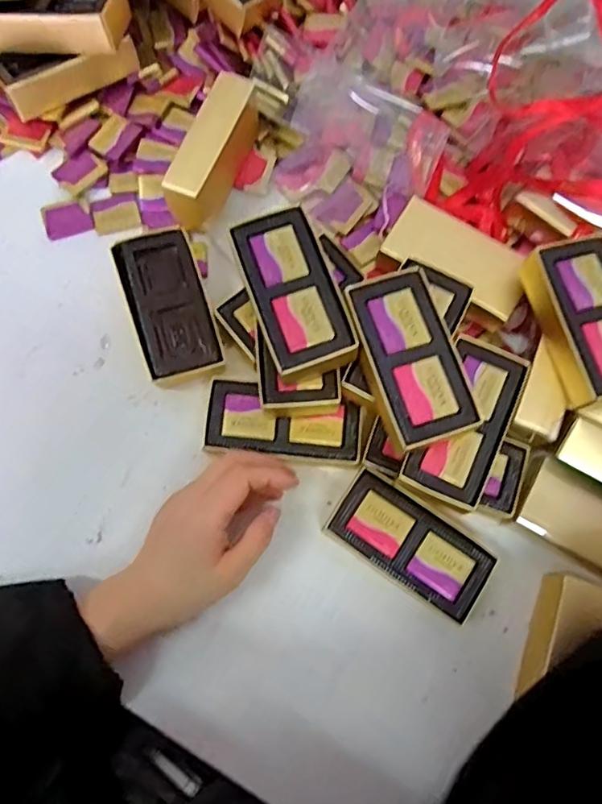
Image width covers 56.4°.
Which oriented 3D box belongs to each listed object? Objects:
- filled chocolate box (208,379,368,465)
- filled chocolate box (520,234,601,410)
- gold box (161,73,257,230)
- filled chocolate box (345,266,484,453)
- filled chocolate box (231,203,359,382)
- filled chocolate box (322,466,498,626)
[{"bbox_3d":[-0.011,0.017,0.419,0.113,0.031,0.054,6,74,0],"label":"filled chocolate box"},{"bbox_3d":[0.200,-0.056,0.392,0.064,0.033,0.111,-16,75,-6],"label":"filled chocolate box"},{"bbox_3d":[-0.071,-0.197,0.456,0.031,0.055,0.125,20,74,3],"label":"gold box"},{"bbox_3d":[0.072,-0.028,0.374,0.061,0.028,0.115,-16,76,-7],"label":"filled chocolate box"},{"bbox_3d":[-0.006,-0.074,0.383,0.056,0.025,0.108,-19,76,-7],"label":"filled chocolate box"},{"bbox_3d":[0.076,0.102,0.403,0.111,0.029,0.053,34,79,8],"label":"filled chocolate box"}]

